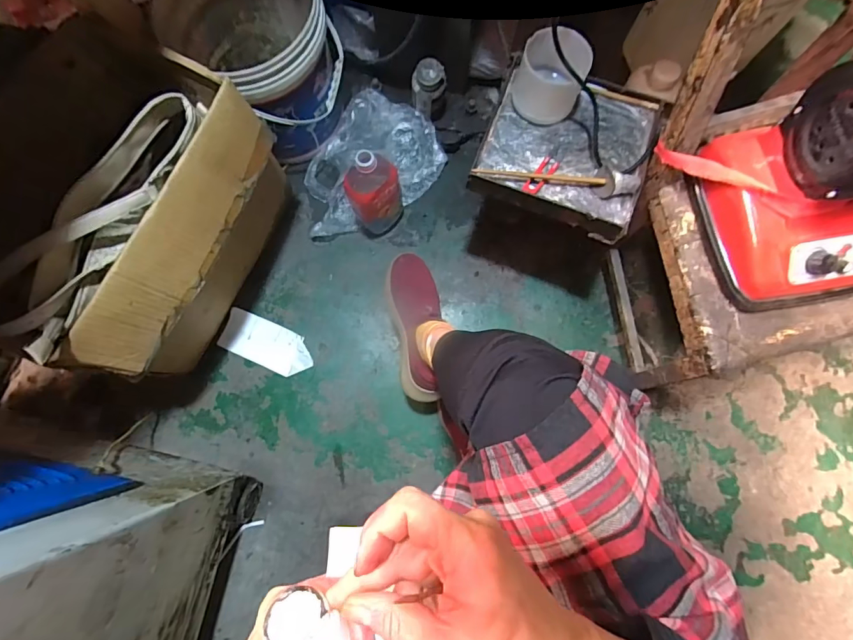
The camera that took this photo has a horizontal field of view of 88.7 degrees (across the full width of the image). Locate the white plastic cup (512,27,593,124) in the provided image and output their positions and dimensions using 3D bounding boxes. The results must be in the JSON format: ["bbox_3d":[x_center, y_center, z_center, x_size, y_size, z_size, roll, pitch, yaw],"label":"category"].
[{"bbox_3d":[0.168,-0.332,0.596,0.088,0.069,0.087,0,80,1],"label":"white plastic cup"}]

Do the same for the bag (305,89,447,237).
[{"bbox_3d":[-0.115,-0.288,0.847,0.207,0.058,0.315,37,83,7],"label":"bag"}]

